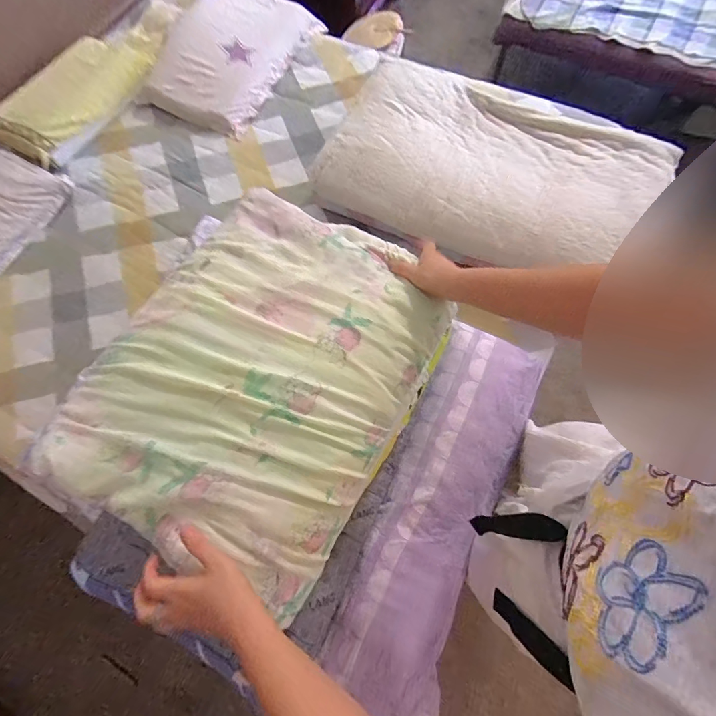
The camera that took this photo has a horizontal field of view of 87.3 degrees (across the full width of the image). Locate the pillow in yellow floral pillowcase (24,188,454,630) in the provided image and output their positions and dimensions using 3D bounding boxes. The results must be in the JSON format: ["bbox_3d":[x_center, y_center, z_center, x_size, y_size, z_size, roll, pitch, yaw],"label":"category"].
[{"bbox_3d":[-0.127,0.010,0.534,0.404,0.079,0.507,29,76,7],"label":"pillow in yellow floral pillowcase"}]

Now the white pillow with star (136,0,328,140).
[{"bbox_3d":[-0.471,-1.123,1.355,0.439,0.093,0.605,22,75,5],"label":"white pillow with star"}]

